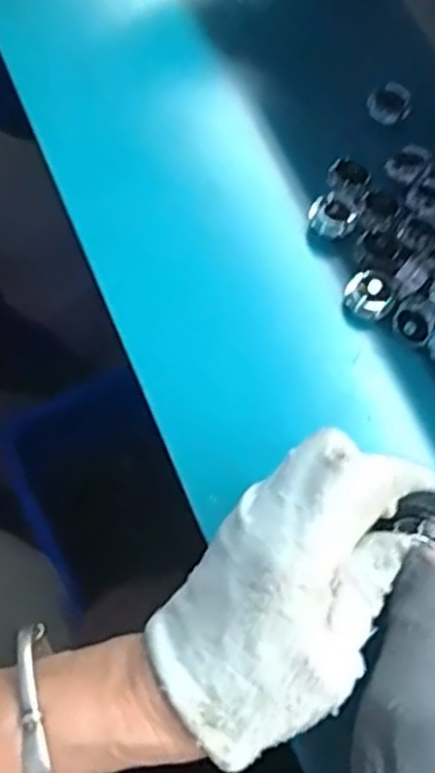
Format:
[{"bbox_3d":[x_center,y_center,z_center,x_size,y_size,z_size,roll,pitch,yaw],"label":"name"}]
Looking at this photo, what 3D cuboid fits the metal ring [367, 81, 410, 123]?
[{"bbox_3d":[0.101,-0.166,0.425,0.023,0.011,0.020,-12,66,-5],"label":"metal ring"}]

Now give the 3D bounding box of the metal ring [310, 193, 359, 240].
[{"bbox_3d":[0.063,-0.093,0.395,0.024,0.012,0.021,32,70,13],"label":"metal ring"}]

